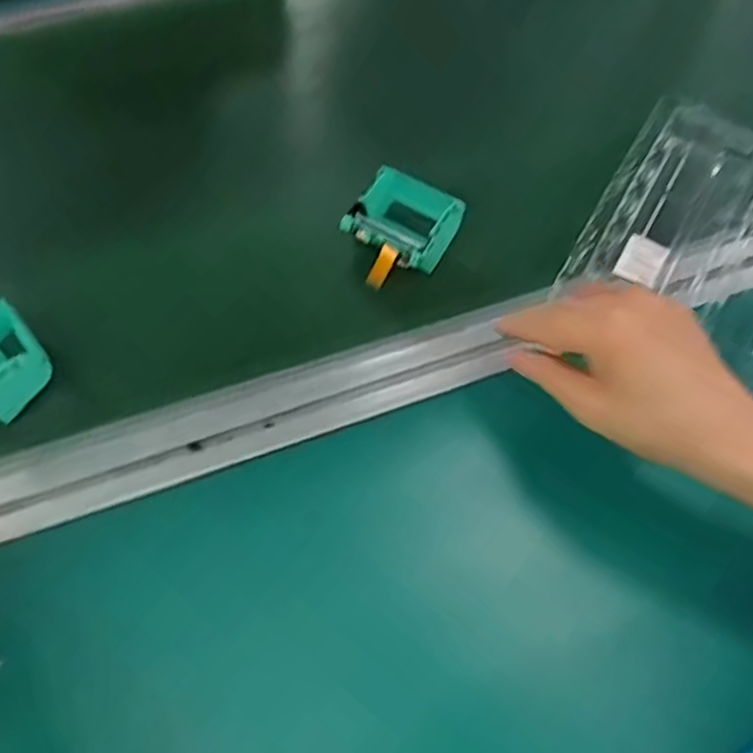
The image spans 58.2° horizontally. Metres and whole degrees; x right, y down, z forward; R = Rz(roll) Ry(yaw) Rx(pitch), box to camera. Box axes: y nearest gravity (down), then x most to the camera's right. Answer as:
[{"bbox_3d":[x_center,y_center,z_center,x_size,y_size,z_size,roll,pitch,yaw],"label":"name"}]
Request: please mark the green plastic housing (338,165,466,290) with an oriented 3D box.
[{"bbox_3d":[0.019,-0.108,0.494,0.079,0.042,0.084,29,67,11],"label":"green plastic housing"}]

